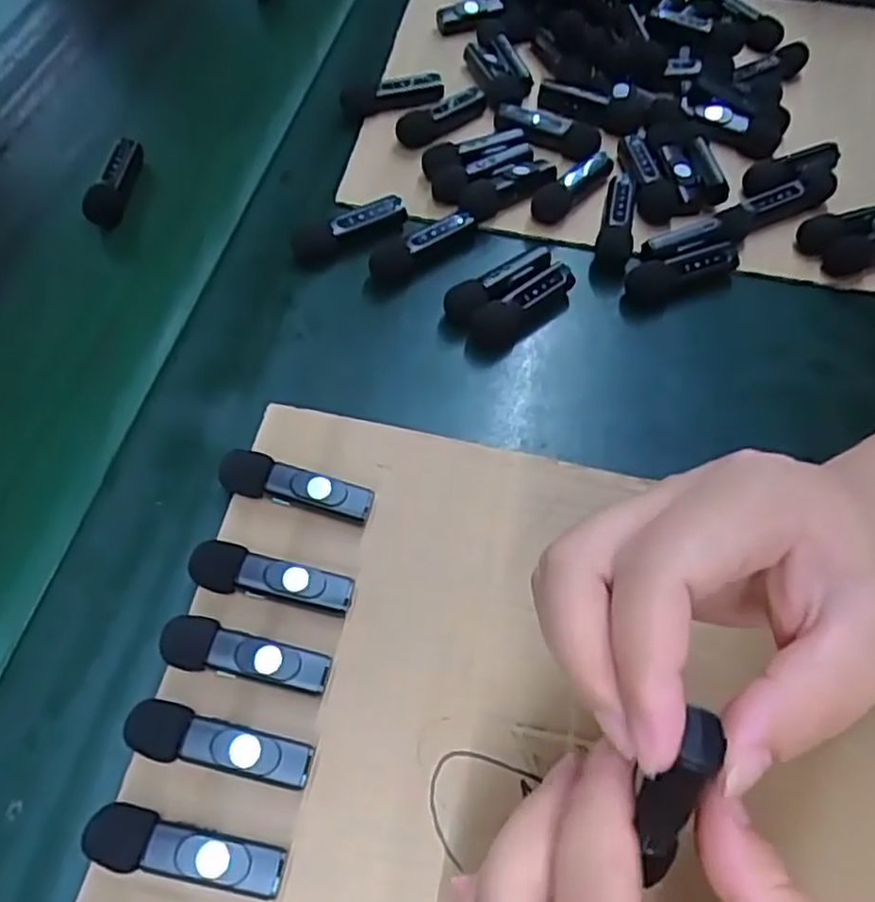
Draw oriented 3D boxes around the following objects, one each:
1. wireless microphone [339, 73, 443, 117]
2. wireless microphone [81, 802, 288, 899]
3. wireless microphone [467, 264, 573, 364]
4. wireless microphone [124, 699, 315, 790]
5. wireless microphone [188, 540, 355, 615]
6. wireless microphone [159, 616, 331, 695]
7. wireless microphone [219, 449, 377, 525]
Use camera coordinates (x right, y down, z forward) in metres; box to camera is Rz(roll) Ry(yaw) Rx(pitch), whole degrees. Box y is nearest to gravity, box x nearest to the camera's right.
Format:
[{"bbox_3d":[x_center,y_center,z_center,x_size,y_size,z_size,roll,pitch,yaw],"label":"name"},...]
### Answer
[{"bbox_3d":[-0.027,-0.221,0.454,0.065,0.017,0.012,-16,61,-13],"label":"wireless microphone"},{"bbox_3d":[-0.083,0.132,0.244,0.064,0.016,0.018,10,59,2],"label":"wireless microphone"},{"bbox_3d":[0.044,-0.072,0.375,0.065,0.018,0.020,-31,66,-20],"label":"wireless microphone"},{"bbox_3d":[-0.077,0.104,0.260,0.065,0.016,0.018,12,59,4],"label":"wireless microphone"},{"bbox_3d":[-0.065,0.051,0.293,0.063,0.016,0.019,10,59,2],"label":"wireless microphone"},{"bbox_3d":[-0.072,0.077,0.276,0.062,0.015,0.018,12,59,4],"label":"wireless microphone"},{"bbox_3d":[-0.060,0.016,0.314,0.064,0.016,0.017,13,59,4],"label":"wireless microphone"}]

